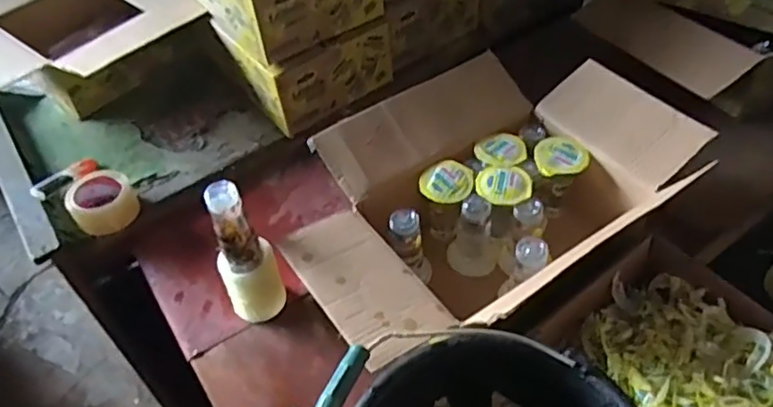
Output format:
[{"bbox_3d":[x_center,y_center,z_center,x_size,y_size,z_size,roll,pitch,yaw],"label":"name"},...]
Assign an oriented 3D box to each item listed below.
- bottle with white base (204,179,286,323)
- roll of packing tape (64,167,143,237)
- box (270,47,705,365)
[{"bbox_3d":[-0.192,0.073,0.814,0.072,0.216,0.073,-23,50,-15],"label":"bottle with white base"},{"bbox_3d":[-0.470,-0.007,0.985,0.096,0.055,0.117,-38,56,-26],"label":"roll of packing tape"},{"bbox_3d":[0.128,0.001,0.890,0.556,0.199,0.351,-25,51,-17],"label":"box"}]

